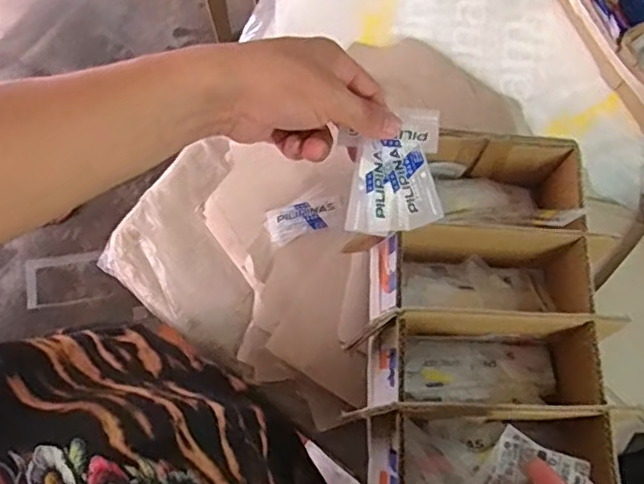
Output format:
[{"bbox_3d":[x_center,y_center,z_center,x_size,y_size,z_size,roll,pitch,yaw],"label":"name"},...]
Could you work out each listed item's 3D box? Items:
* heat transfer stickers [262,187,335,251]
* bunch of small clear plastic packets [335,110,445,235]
[{"bbox_3d":[-0.018,-0.022,0.550,0.065,0.007,0.035,-23,73,-3],"label":"heat transfer stickers"},{"bbox_3d":[0.048,-0.048,0.422,0.066,0.014,0.079,-5,78,-1],"label":"bunch of small clear plastic packets"}]

